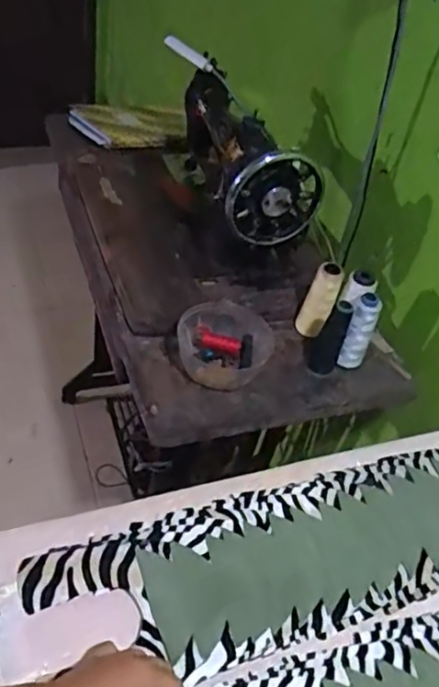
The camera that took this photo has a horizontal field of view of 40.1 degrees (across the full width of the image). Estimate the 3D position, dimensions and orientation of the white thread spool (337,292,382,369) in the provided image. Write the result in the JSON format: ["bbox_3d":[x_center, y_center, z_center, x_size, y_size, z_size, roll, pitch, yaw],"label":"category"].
[{"bbox_3d":[0.190,-0.014,0.816,0.032,0.115,0.037,21,43,9],"label":"white thread spool"}]

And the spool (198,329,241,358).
[{"bbox_3d":[0.001,-0.001,0.792,0.056,0.018,0.022,18,42,-11],"label":"spool"}]

